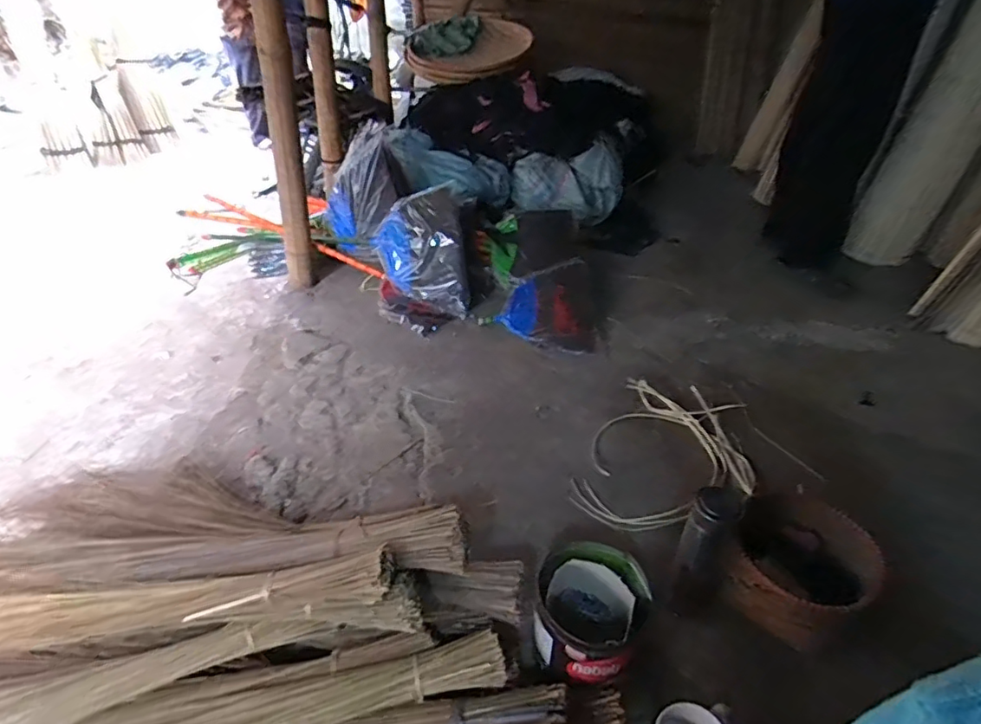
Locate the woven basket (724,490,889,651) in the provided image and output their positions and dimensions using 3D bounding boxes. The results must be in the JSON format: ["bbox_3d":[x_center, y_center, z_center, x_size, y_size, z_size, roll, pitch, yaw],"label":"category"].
[{"bbox_3d":[0.468,0.316,0.853,0.193,0.128,0.209,0,34,0],"label":"woven basket"}]

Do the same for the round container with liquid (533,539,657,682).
[{"bbox_3d":[0.131,0.357,0.758,0.123,0.153,0.144,15,37,20],"label":"round container with liquid"}]

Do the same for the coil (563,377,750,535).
[{"bbox_3d":[0.351,0.185,1.091,0.312,0.088,0.398,15,37,21],"label":"coil"}]

